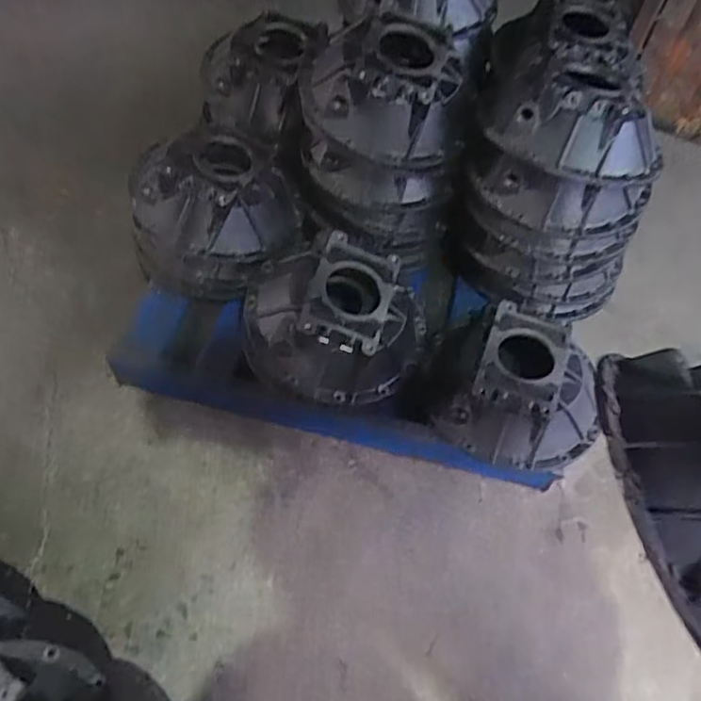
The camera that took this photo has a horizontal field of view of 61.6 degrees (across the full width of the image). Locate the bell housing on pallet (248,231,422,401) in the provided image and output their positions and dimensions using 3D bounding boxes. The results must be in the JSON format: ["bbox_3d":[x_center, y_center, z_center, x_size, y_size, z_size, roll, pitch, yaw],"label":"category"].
[{"bbox_3d":[-0.027,-0.084,1.261,0.387,0.209,0.376,5,55,-1],"label":"bell housing on pallet"}]

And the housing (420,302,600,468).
[{"bbox_3d":[0.354,0.058,1.268,0.396,0.160,0.375,2,55,-3],"label":"housing"}]

